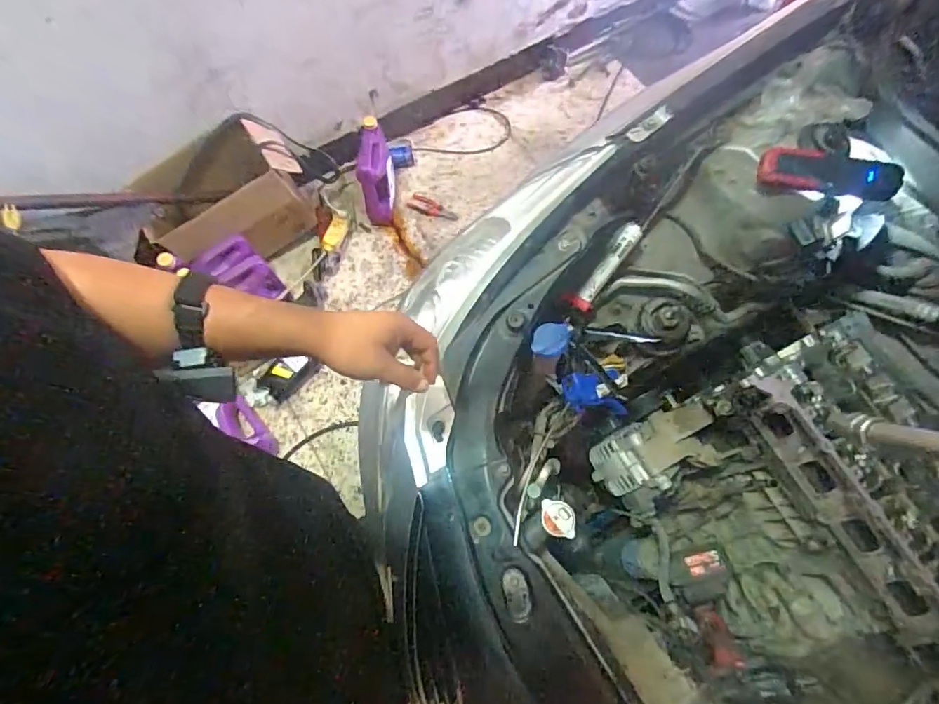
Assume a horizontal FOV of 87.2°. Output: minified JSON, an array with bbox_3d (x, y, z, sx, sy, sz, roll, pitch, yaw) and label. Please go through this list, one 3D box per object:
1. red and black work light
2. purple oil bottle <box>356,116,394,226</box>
[{"bbox_3d":[0.524,-0.265,0.719,0.191,0.039,0.063,12,71,4],"label":"red and black work light"},{"bbox_3d":[-0.332,-0.648,1.757,0.110,0.309,0.263,-2,71,-1],"label":"purple oil bottle"}]

